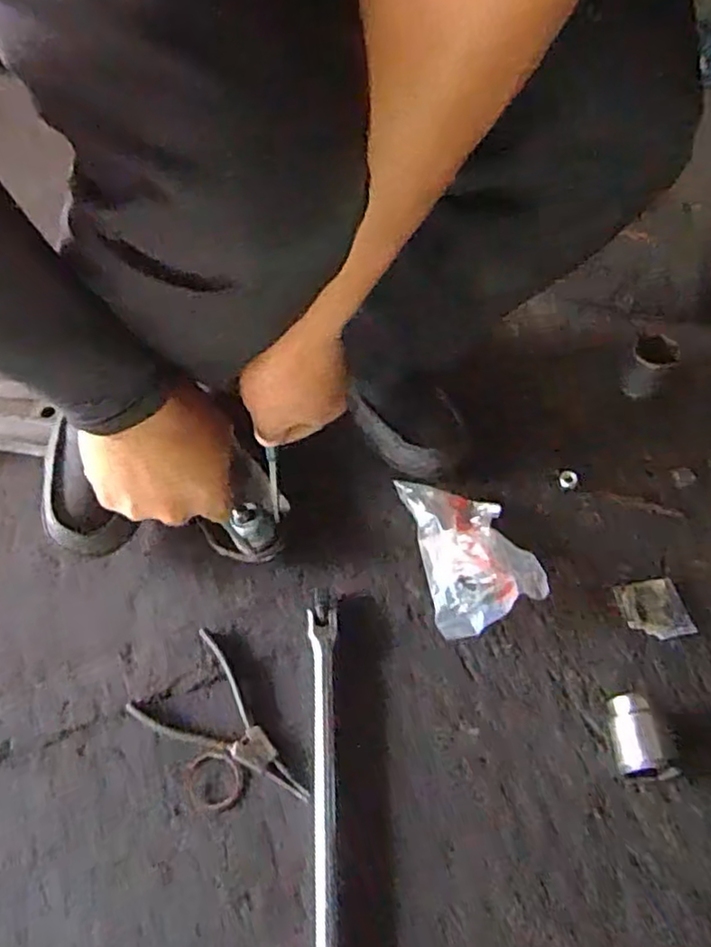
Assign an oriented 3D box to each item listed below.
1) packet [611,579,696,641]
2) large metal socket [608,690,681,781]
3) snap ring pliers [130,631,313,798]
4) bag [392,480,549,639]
[{"bbox_3d":[0.281,0.128,0.640,0.058,0.012,0.060,-8,57,-5],"label":"packet"},{"bbox_3d":[0.228,0.217,0.556,0.038,0.040,0.066,-2,56,-1],"label":"large metal socket"},{"bbox_3d":[-0.105,0.218,0.580,0.167,0.012,0.088,33,63,21],"label":"snap ring pliers"},{"bbox_3d":[0.110,0.072,0.654,0.098,0.046,0.156,-12,57,-7],"label":"bag"}]

